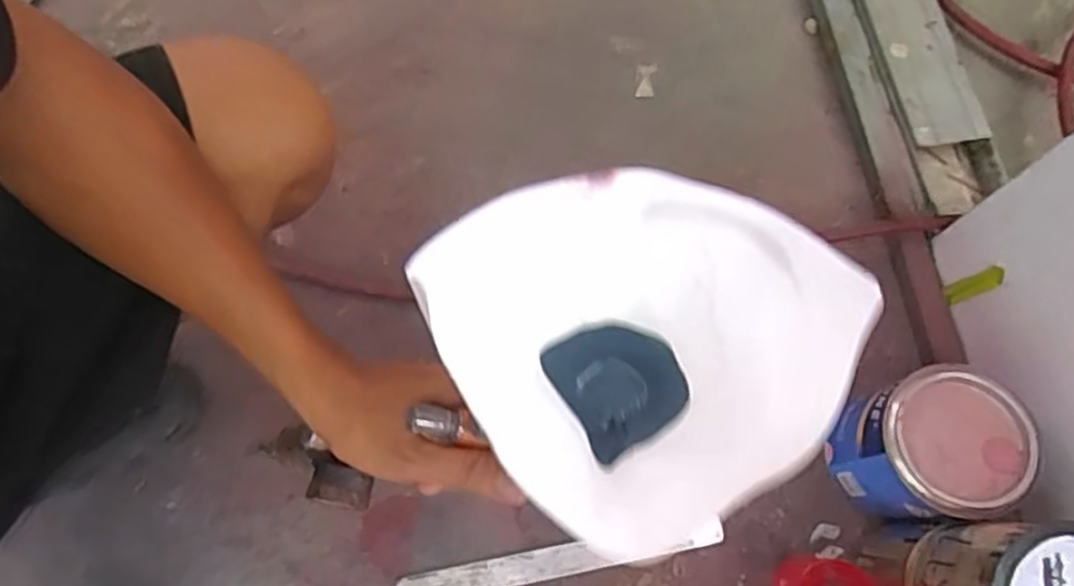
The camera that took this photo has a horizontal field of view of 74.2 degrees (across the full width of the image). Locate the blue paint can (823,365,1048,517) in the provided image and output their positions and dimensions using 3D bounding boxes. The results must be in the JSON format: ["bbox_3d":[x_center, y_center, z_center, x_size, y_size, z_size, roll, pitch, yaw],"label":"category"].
[{"bbox_3d":[0.305,0.121,0.570,0.108,0.136,0.100,-1,71,2],"label":"blue paint can"}]

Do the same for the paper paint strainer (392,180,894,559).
[{"bbox_3d":[0.033,0.018,0.242,0.112,0.067,0.117,-35,74,-9],"label":"paper paint strainer"}]

